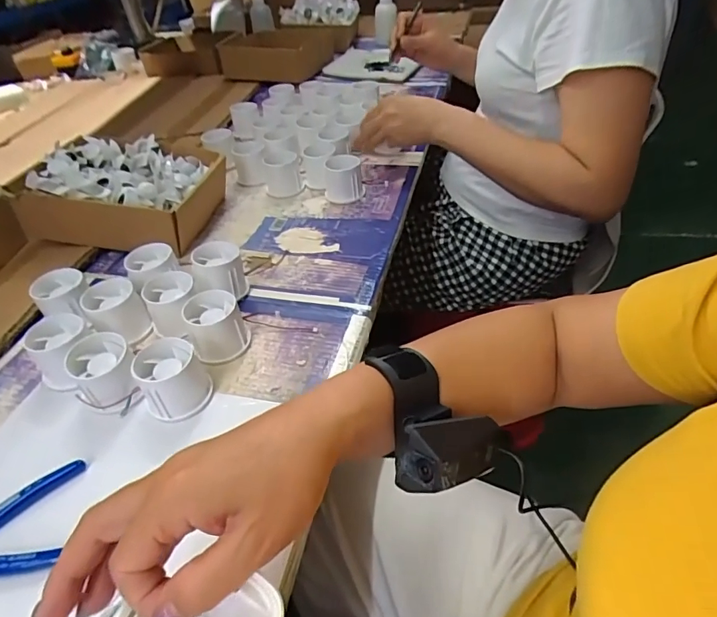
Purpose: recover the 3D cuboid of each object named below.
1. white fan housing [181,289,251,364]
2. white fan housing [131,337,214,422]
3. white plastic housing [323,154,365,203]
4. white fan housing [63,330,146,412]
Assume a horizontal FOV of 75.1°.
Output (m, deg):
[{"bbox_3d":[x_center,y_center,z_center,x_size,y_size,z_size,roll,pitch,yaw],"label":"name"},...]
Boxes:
[{"bbox_3d":[-0.138,0.017,0.456,0.051,0.050,0.050,-19,44,-14],"label":"white fan housing"},{"bbox_3d":[-0.163,0.062,0.410,0.055,0.049,0.056,-19,45,-15],"label":"white fan housing"},{"bbox_3d":[-0.022,-0.186,0.670,0.053,0.052,0.049,-9,43,-4],"label":"white plastic housing"},{"bbox_3d":[-0.222,0.061,0.413,0.053,0.053,0.056,-35,50,-28],"label":"white fan housing"}]

